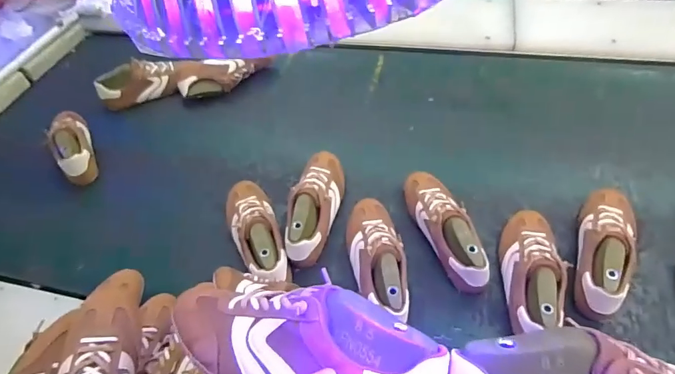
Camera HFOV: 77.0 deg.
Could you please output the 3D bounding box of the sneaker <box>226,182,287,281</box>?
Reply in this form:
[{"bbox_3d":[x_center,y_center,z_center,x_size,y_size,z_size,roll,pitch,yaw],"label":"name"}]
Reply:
[{"bbox_3d":[-0.153,0.077,0.785,0.090,0.072,0.279,-22,40,-12],"label":"sneaker"}]

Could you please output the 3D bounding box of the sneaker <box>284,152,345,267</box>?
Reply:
[{"bbox_3d":[-0.045,0.023,0.819,0.088,0.083,0.262,4,52,10],"label":"sneaker"}]

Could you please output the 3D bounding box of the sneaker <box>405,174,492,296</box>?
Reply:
[{"bbox_3d":[0.194,0.063,0.777,0.086,0.079,0.264,-19,54,-4],"label":"sneaker"}]

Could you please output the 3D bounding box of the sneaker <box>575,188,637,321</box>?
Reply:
[{"bbox_3d":[0.453,0.103,0.718,0.083,0.099,0.255,18,56,20],"label":"sneaker"}]

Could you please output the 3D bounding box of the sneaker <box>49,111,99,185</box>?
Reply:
[{"bbox_3d":[-0.628,-0.115,0.992,0.073,0.078,0.259,-26,53,-13],"label":"sneaker"}]

